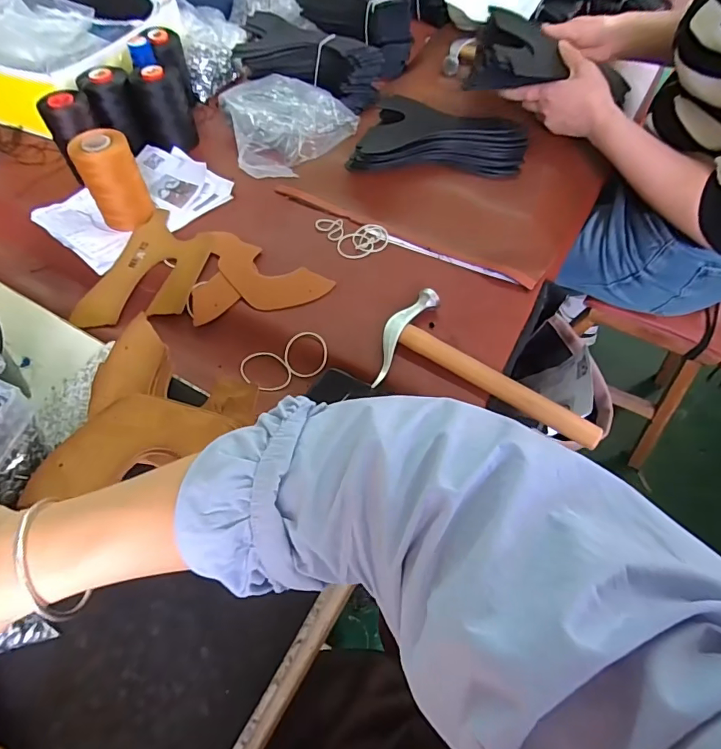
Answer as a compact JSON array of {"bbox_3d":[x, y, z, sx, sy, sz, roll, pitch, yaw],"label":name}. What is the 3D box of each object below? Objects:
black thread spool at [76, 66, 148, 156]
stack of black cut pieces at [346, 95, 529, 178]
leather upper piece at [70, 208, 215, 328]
[{"bbox_3d":[-0.353,-0.382,0.663,0.063,0.103,0.067,0,58,1],"label":"black thread spool"},{"bbox_3d":[0.106,-0.326,0.624,0.230,0.063,0.119,5,58,4],"label":"stack of black cut pieces"},{"bbox_3d":[-0.258,-0.127,0.570,0.115,0.020,0.189,16,59,11],"label":"leather upper piece"}]

